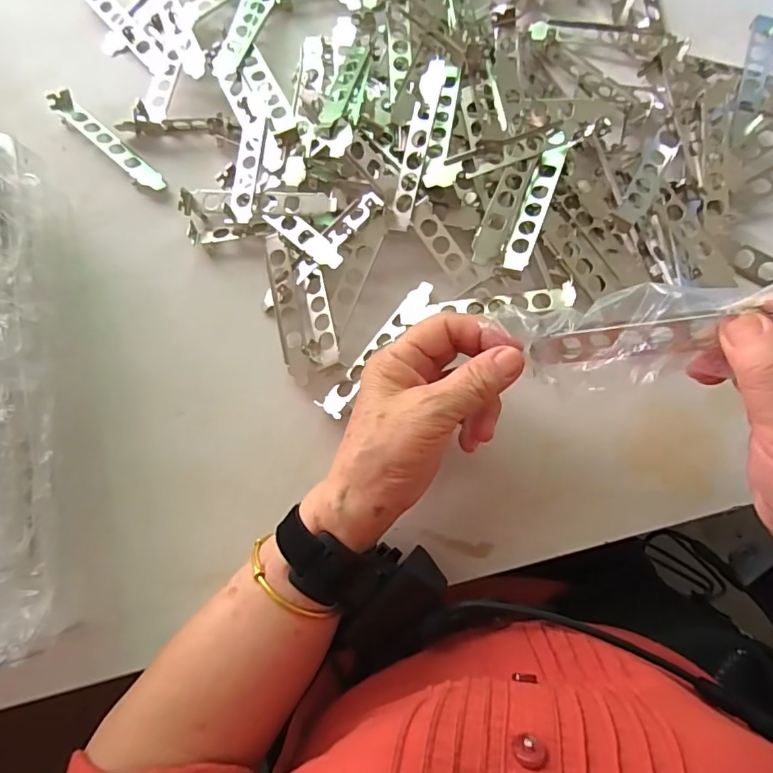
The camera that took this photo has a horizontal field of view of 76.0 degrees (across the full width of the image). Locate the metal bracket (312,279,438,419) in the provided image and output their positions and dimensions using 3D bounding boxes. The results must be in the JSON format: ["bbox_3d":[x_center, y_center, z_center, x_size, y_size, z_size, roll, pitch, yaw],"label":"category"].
[{"bbox_3d":[-0.004,-0.028,0.361,0.022,0.009,0.120,40,83,8],"label":"metal bracket"}]

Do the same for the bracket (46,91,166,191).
[{"bbox_3d":[-0.228,-0.197,0.404,0.120,0.021,0.023,43,84,9],"label":"bracket"}]

